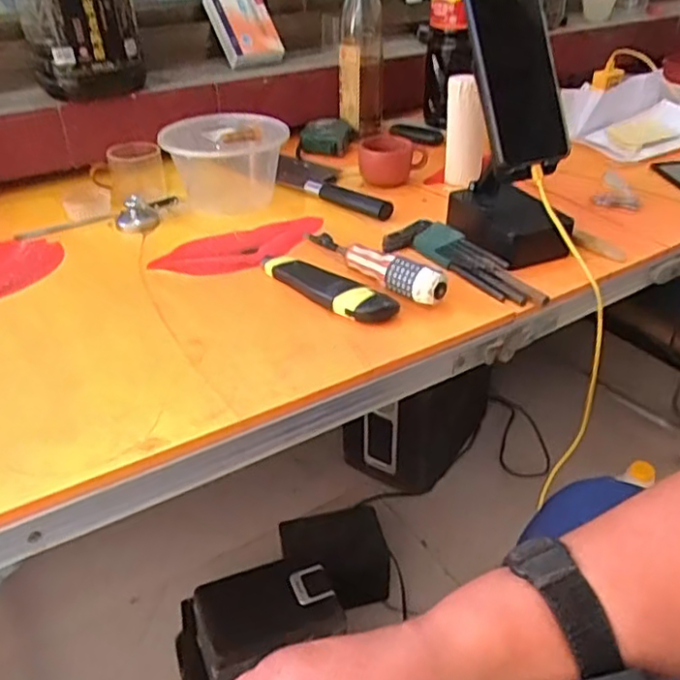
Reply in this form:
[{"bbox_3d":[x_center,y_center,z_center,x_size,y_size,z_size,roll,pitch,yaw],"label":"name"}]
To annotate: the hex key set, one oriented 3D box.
[{"bbox_3d":[0.119,-0.077,0.613,0.045,0.024,0.182,-25,42,-31],"label":"hex key set"}]

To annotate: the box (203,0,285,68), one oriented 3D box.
[{"bbox_3d":[-0.141,-0.461,0.910,0.087,0.026,0.155,-25,86,-21],"label":"box"}]

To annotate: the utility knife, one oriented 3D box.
[{"bbox_3d":[-0.015,-0.051,0.577,0.039,0.020,0.151,-28,43,-34],"label":"utility knife"}]

